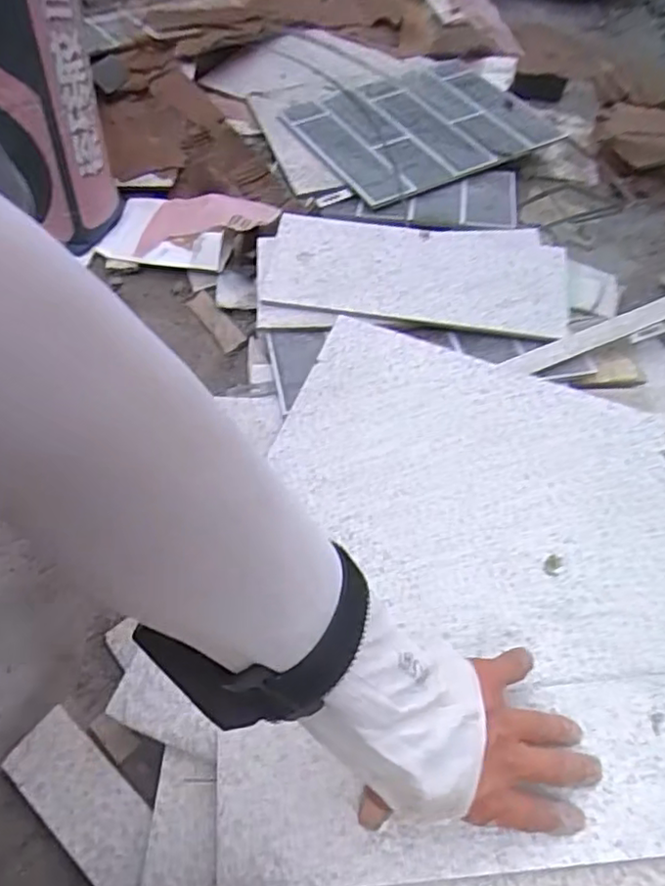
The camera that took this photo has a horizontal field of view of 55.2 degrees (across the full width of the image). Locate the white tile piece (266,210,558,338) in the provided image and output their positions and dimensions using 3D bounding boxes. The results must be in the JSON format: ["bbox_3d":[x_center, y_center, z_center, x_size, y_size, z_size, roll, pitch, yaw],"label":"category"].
[{"bbox_3d":[0.082,-0.186,0.675,0.316,0.013,0.146,8,59,7],"label":"white tile piece"}]

